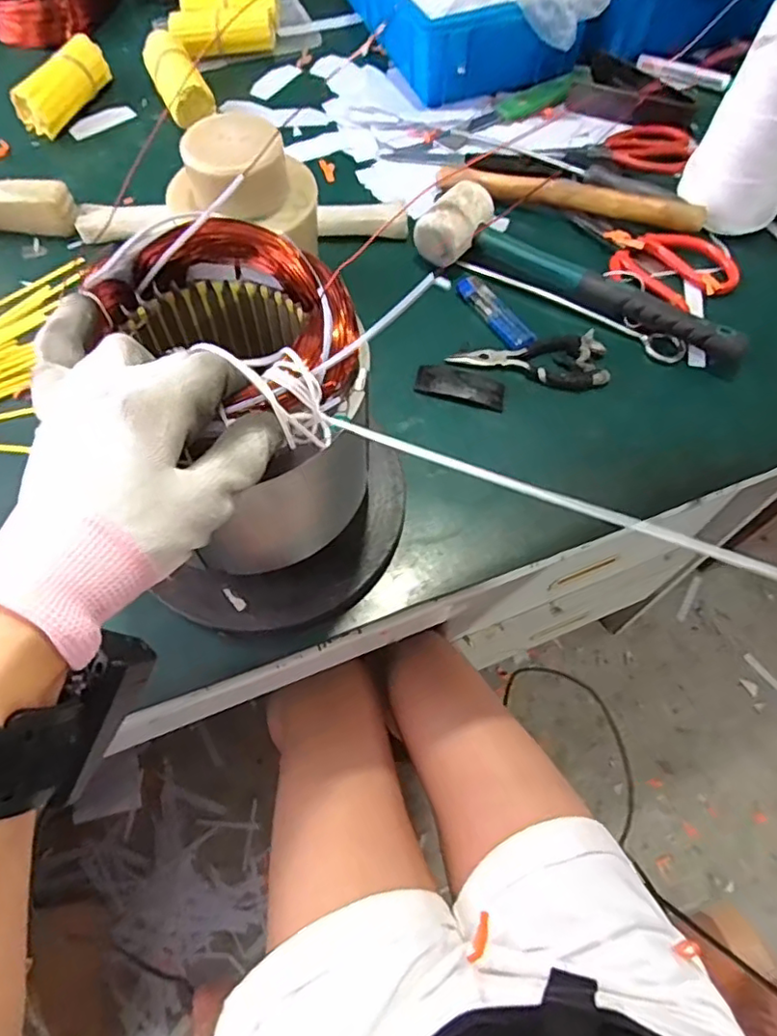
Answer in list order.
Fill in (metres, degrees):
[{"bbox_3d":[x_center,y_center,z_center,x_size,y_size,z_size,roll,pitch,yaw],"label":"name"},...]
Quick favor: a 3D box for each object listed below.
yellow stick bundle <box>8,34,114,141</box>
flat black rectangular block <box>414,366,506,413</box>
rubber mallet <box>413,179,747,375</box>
[{"bbox_3d":[-0.341,-0.458,0.640,0.049,0.044,0.126,23,65,11],"label":"yellow stick bundle"},{"bbox_3d":[0.059,-0.107,0.482,0.071,0.004,0.030,13,63,6],"label":"flat black rectangular block"},{"bbox_3d":[0.165,-0.207,0.511,0.287,0.043,0.067,28,66,14],"label":"rubber mallet"}]

